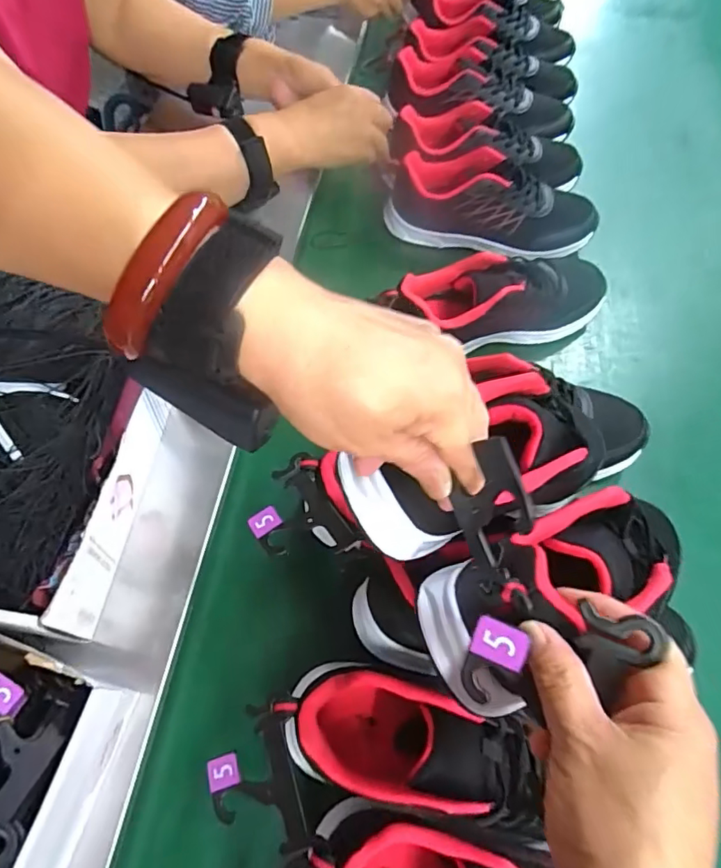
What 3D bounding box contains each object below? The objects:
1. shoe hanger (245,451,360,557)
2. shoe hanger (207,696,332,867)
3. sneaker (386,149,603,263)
[{"bbox_3d":[-0.051,0.063,0.418,0.068,0.012,0.088,-24,66,-16],"label":"shoe hanger"},{"bbox_3d":[-0.064,0.230,0.341,0.072,0.011,0.099,-25,63,12],"label":"shoe hanger"},{"bbox_3d":[0.161,-0.274,0.648,0.245,0.080,0.084,11,62,2],"label":"sneaker"}]

